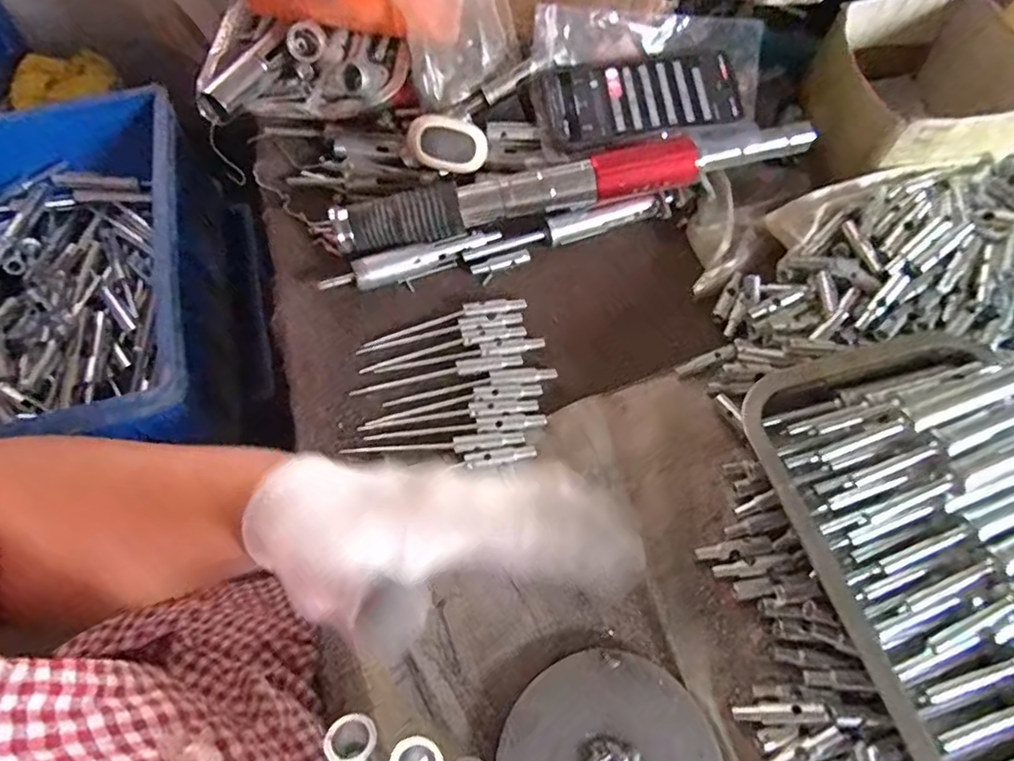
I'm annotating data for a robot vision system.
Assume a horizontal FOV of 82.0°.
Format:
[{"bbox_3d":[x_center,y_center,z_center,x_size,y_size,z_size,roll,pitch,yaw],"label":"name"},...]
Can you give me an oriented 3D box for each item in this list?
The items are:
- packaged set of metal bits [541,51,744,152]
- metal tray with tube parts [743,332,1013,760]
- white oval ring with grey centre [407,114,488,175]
[{"bbox_3d":[0.114,-0.239,0.497,0.158,0.014,0.083,-5,73,1],"label":"packaged set of metal bits"},{"bbox_3d":[0.275,0.095,0.349,0.180,0.072,0.266,-15,65,-6],"label":"metal tray with tube parts"},{"bbox_3d":[-0.048,-0.196,0.485,0.065,0.043,0.015,1,25,-13],"label":"white oval ring with grey centre"}]

